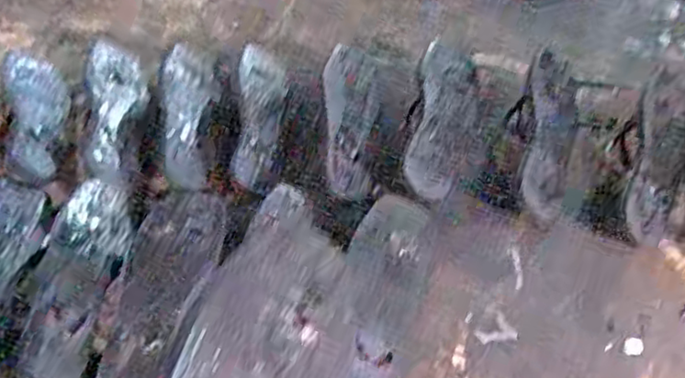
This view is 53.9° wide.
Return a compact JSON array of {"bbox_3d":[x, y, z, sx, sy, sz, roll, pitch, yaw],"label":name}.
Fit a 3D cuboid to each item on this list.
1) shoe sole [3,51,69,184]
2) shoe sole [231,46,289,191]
[{"bbox_3d":[-0.398,-0.094,0.871,0.076,0.028,0.220,-13,62,-6],"label":"shoe sole"},{"bbox_3d":[-0.101,-0.093,0.830,0.055,0.013,0.207,-1,61,4],"label":"shoe sole"}]

